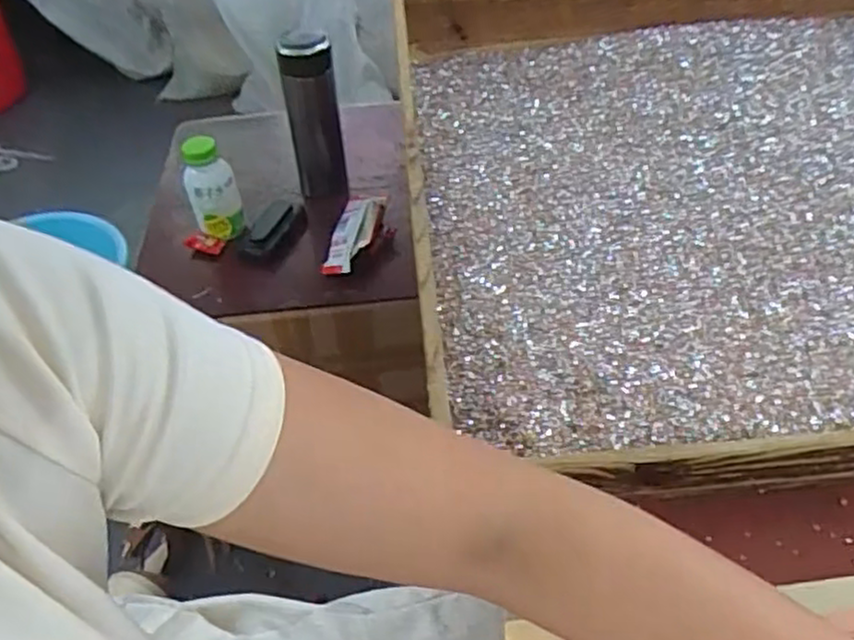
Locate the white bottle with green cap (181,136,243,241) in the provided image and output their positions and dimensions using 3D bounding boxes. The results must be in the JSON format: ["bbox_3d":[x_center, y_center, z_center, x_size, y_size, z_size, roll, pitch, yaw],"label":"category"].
[{"bbox_3d":[-0.260,-0.156,0.891,0.057,0.126,0.050,-21,49,-14],"label":"white bottle with green cap"}]

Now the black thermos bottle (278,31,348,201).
[{"bbox_3d":[-0.142,-0.252,0.938,0.066,0.228,0.056,-10,48,-4],"label":"black thermos bottle"}]

